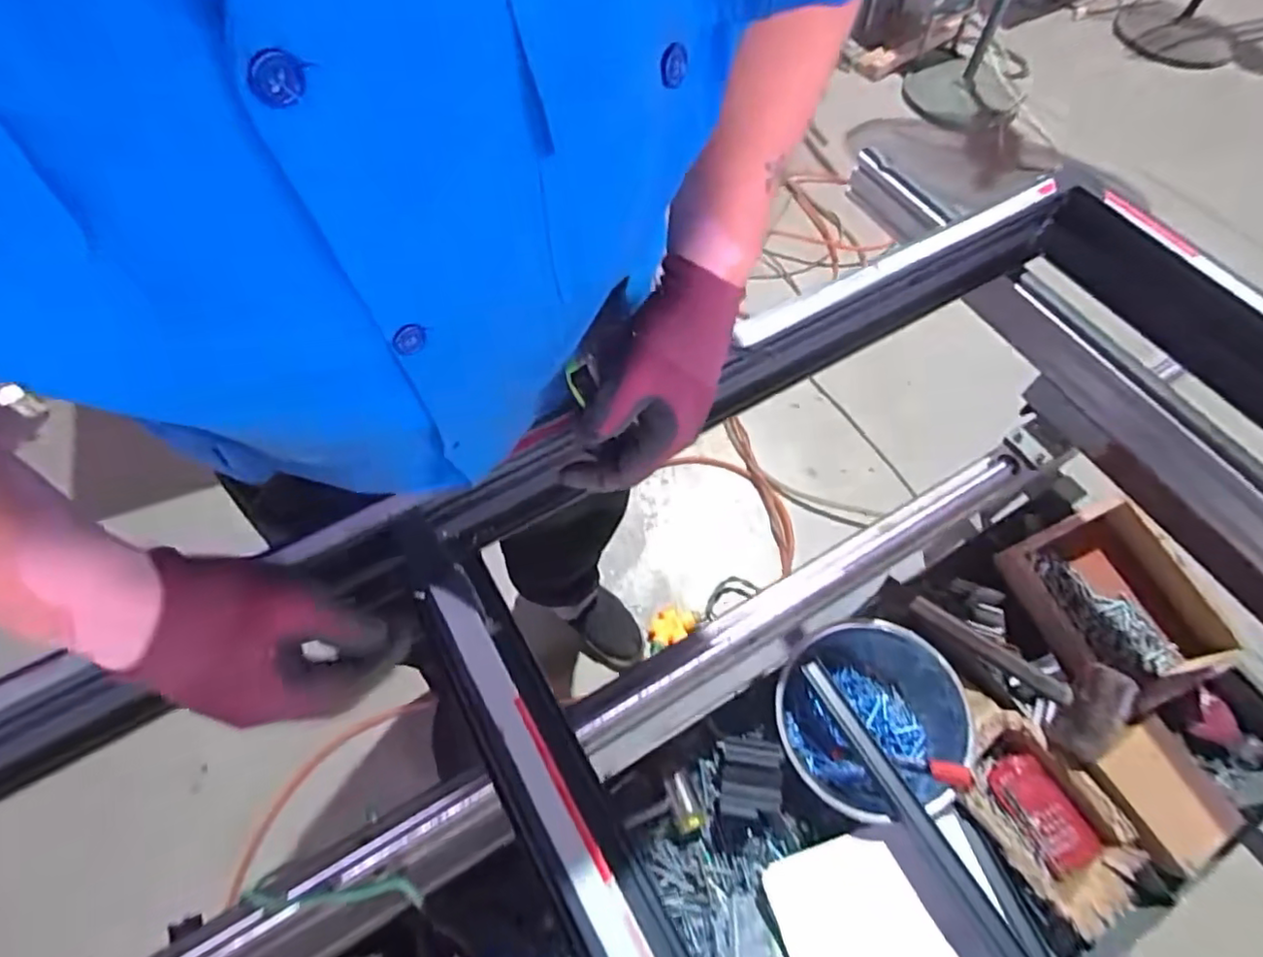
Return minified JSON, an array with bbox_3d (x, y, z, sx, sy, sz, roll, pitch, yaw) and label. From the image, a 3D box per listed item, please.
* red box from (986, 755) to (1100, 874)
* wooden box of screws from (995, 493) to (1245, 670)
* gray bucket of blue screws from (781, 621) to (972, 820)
[{"bbox_3d":[0.451,0.363,0.696,0.057,0.025,0.108,-24,64,-14],"label":"red box"},{"bbox_3d":[0.579,0.158,0.785,0.180,0.091,0.218,-14,62,-9],"label":"wooden box of screws"},{"bbox_3d":[0.272,0.290,0.757,0.221,0.143,0.198,-16,63,-9],"label":"gray bucket of blue screws"}]

